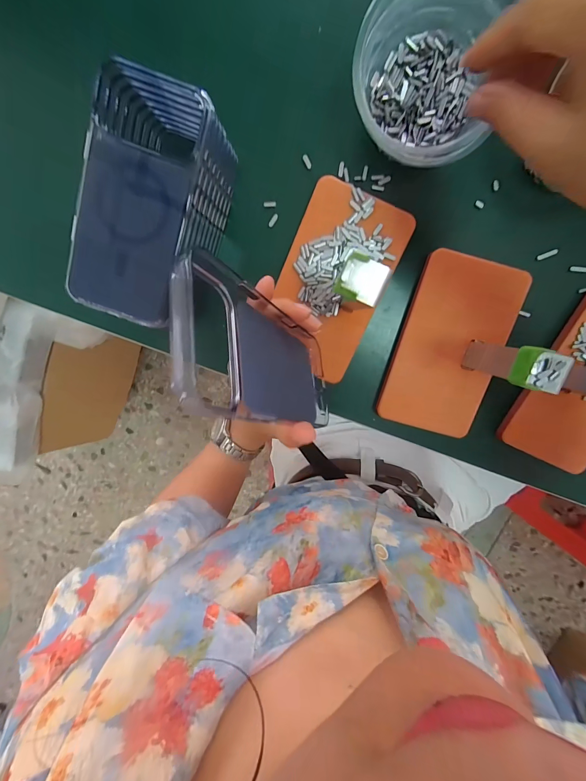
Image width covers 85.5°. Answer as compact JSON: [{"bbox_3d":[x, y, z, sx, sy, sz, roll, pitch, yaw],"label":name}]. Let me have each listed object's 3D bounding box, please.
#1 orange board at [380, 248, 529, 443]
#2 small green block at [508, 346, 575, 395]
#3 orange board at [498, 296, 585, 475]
[{"bbox_3d":[0.158,-0.041,0.317,0.100,0.014,0.171,15,100,-1],"label":"orange board"},{"bbox_3d":[0.166,-0.014,0.213,0.028,0.014,0.027,14,99,-2],"label":"small green block"},{"bbox_3d":[0.304,-0.004,0.322,0.098,0.013,0.175,24,98,-3],"label":"orange board"}]

